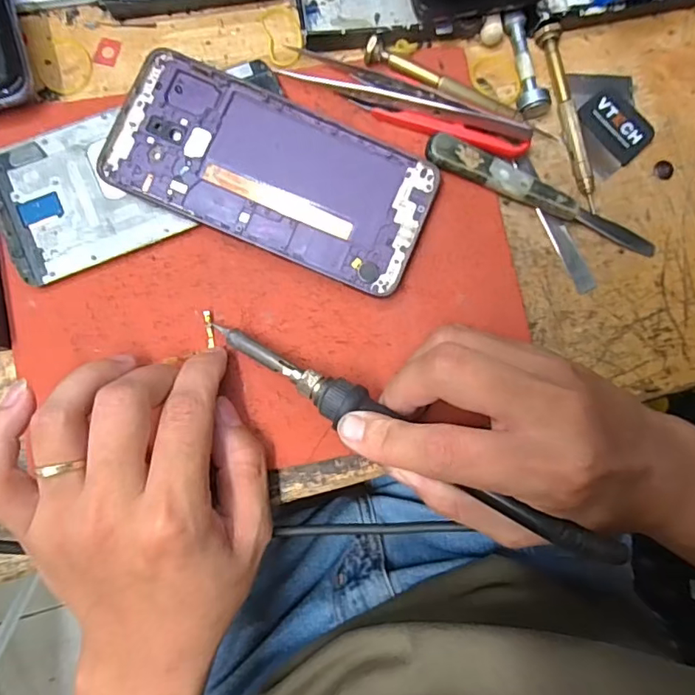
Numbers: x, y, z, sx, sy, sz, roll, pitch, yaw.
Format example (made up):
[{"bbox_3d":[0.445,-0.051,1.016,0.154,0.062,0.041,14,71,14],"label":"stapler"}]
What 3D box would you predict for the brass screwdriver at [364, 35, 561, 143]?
[{"bbox_3d":[0.061,-0.132,0.280,0.112,0.013,0.013,23,84,-1],"label":"brass screwdriver"}]

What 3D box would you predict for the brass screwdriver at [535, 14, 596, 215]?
[{"bbox_3d":[0.121,-0.125,0.286,0.012,0.005,0.101,-16,86,-4],"label":"brass screwdriver"}]

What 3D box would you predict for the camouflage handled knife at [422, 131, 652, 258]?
[{"bbox_3d":[0.103,-0.080,0.280,0.132,0.008,0.016,21,84,-1],"label":"camouflage handled knife"}]

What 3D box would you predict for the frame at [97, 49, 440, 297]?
[{"bbox_3d":[-0.037,-0.087,0.265,0.158,0.009,0.072,22,84,-1],"label":"frame"}]

